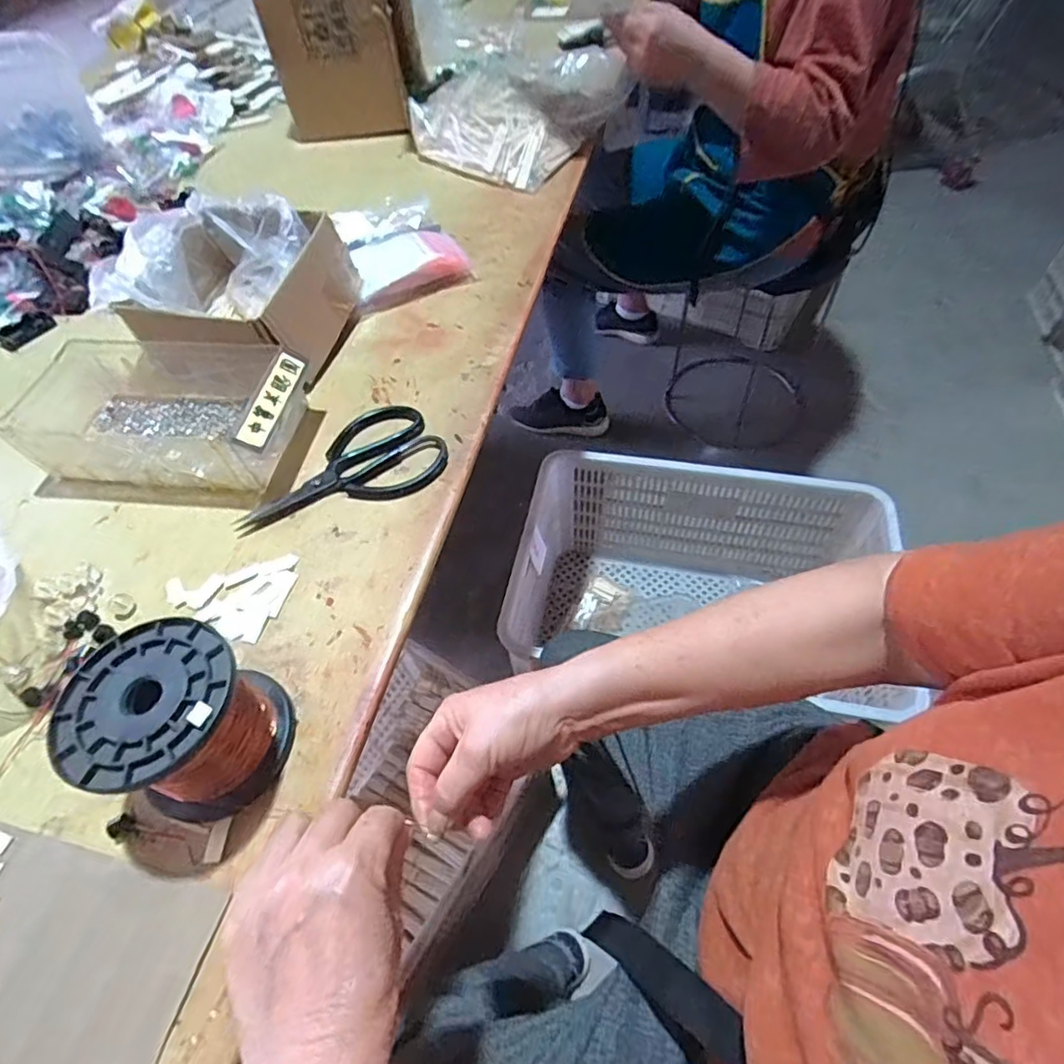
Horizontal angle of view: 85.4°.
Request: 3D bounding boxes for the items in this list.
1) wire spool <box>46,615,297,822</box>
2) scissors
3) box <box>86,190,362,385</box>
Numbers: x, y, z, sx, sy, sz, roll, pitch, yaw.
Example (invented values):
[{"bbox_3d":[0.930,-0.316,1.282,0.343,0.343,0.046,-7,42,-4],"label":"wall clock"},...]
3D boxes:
[{"bbox_3d":[-0.213,0.116,0.354,0.095,0.088,0.093,-2,55,3],"label":"wire spool"},{"bbox_3d":[-0.175,-0.055,0.520,0.188,0.011,0.101,-27,57,-14],"label":"scissors"},{"bbox_3d":[-0.308,-0.248,0.606,0.206,0.107,0.187,9,56,10],"label":"box"}]

